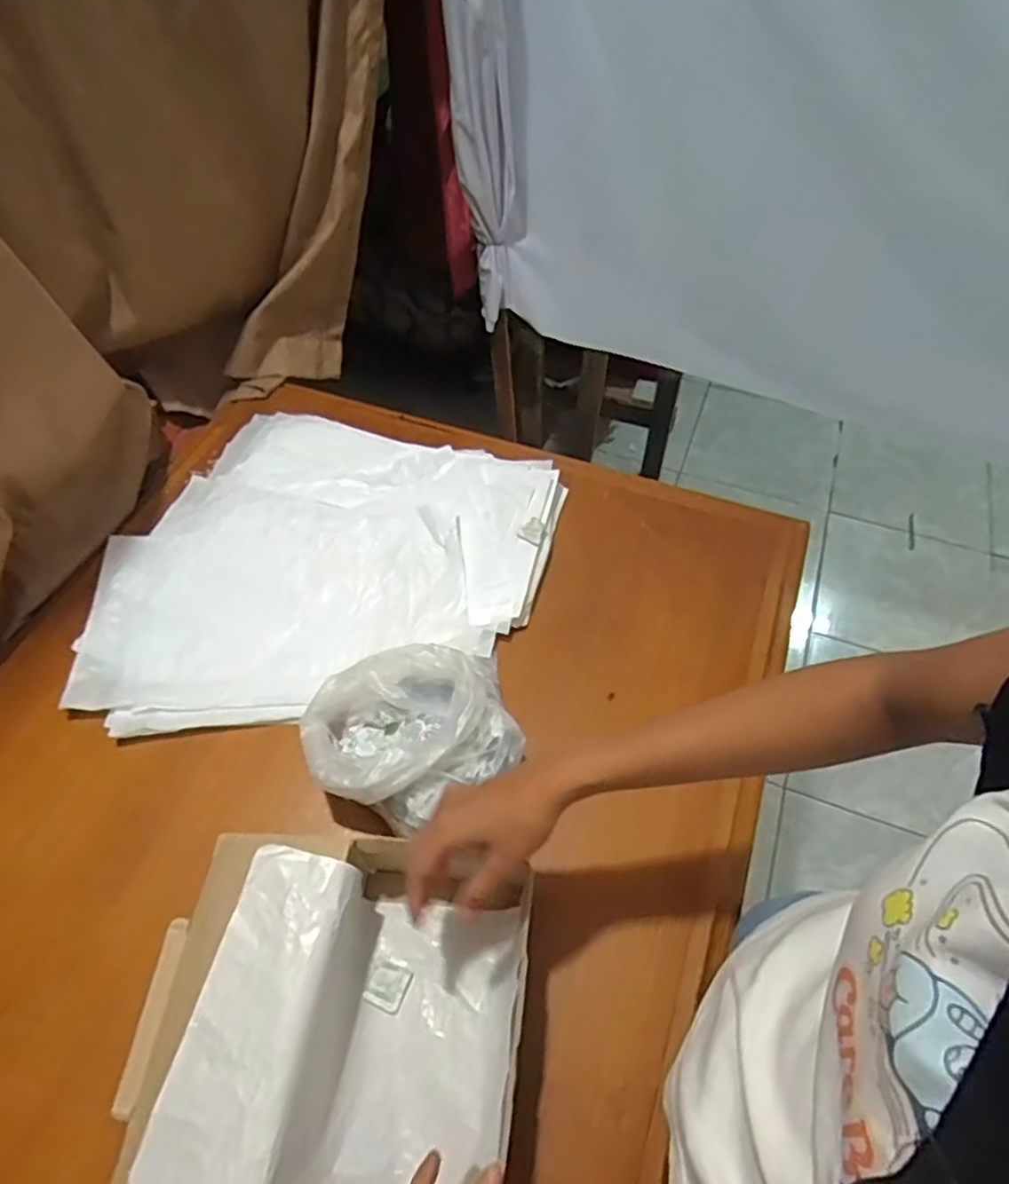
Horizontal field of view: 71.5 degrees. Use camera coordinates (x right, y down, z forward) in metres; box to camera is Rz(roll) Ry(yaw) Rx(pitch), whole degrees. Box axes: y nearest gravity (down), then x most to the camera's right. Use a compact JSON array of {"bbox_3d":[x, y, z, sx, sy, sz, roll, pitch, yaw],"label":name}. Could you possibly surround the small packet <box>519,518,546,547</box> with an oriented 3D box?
[{"bbox_3d":[0.033,-0.069,0.798,0.025,0.004,0.031,28,69,-5],"label":"small packet"}]

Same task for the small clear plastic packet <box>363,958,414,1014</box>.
[{"bbox_3d":[-0.095,0.322,0.571,0.032,0.004,0.033,20,58,13],"label":"small clear plastic packet"}]

